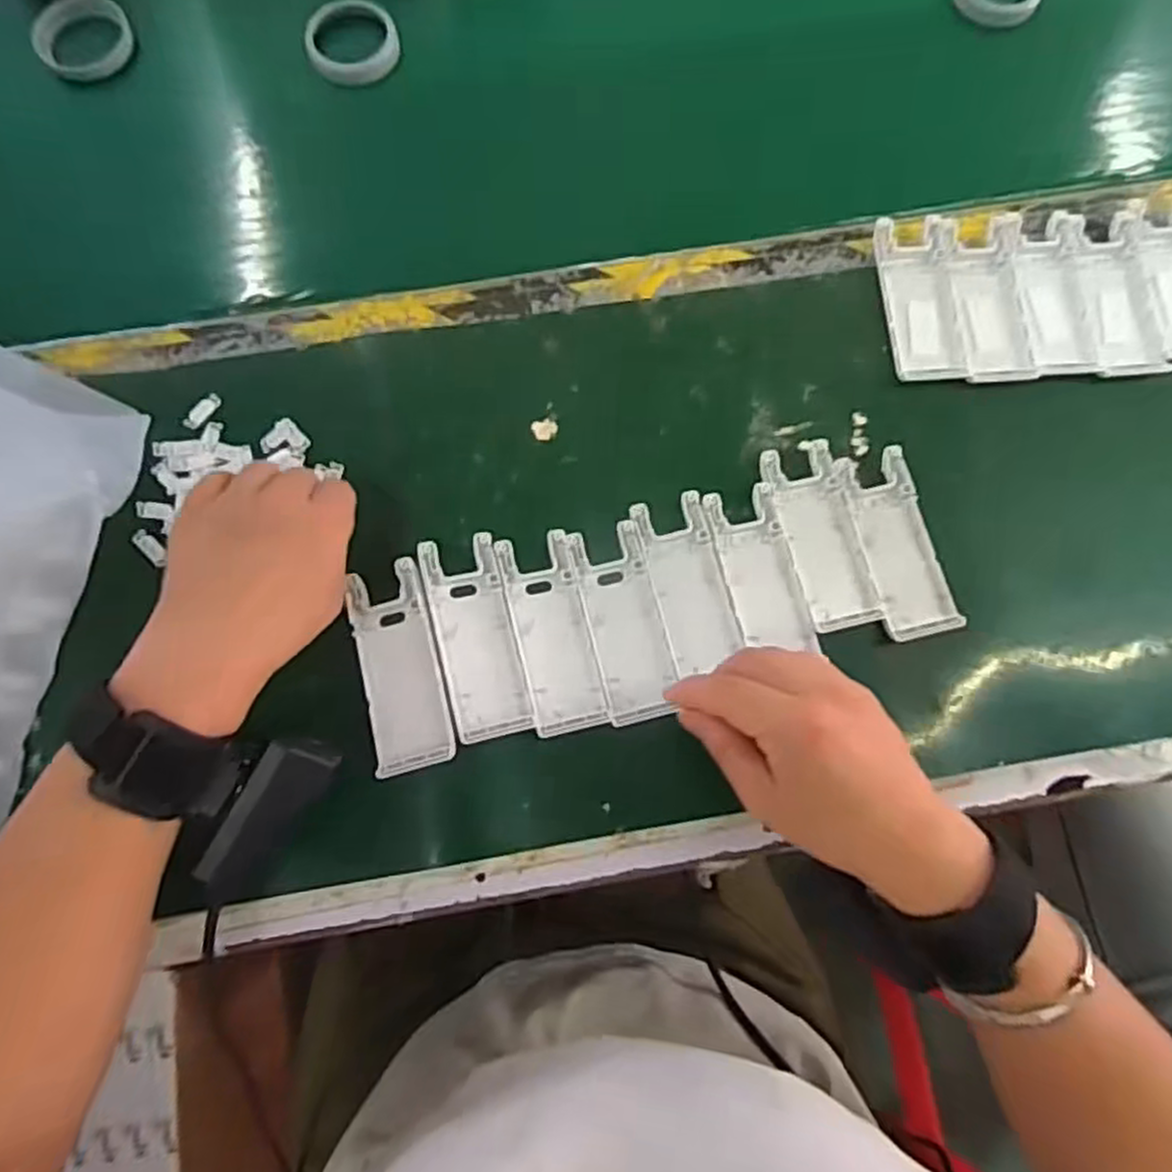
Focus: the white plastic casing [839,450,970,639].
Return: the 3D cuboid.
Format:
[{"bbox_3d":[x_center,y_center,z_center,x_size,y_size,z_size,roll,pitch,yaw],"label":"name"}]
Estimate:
[{"bbox_3d":[0.170,-0.022,0.417,0.040,0.013,0.102,-13,75,-2],"label":"white plastic casing"}]

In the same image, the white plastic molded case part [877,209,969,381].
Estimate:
[{"bbox_3d":[0.195,-0.167,0.446,0.040,0.011,0.100,-4,75,0],"label":"white plastic molded case part"}]

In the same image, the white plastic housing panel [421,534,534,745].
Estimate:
[{"bbox_3d":[-0.056,0.026,0.392,0.038,0.018,0.102,-15,75,-3],"label":"white plastic housing panel"}]

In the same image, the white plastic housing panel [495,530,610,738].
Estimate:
[{"bbox_3d":[-0.017,0.025,0.400,0.038,0.013,0.102,-13,75,-3],"label":"white plastic housing panel"}]

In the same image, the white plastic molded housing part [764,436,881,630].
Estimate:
[{"bbox_3d":[0.129,-0.027,0.418,0.040,0.013,0.101,-16,76,-3],"label":"white plastic molded housing part"}]

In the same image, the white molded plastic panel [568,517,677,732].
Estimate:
[{"bbox_3d":[0.021,0.020,0.408,0.041,0.009,0.103,-11,77,-2],"label":"white molded plastic panel"}]

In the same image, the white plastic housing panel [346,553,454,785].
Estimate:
[{"bbox_3d":[-0.093,0.042,0.385,0.038,0.015,0.102,-14,75,-3],"label":"white plastic housing panel"}]

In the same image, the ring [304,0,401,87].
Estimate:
[{"bbox_3d":[-0.154,-0.360,0.504,0.058,0.018,0.058,0,75,1],"label":"ring"}]

